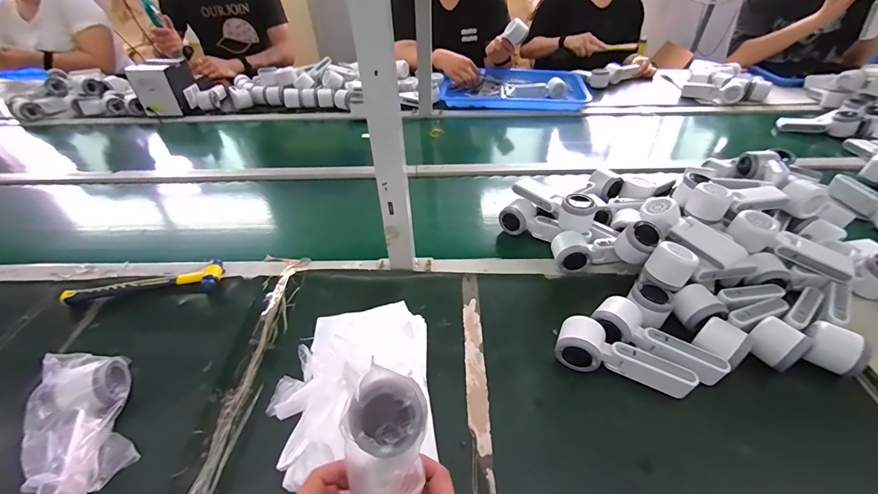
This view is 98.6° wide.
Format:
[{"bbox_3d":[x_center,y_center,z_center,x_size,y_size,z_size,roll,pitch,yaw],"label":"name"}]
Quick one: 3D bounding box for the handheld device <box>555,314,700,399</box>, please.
[{"bbox_3d":[0.242,0.153,0.501,0.165,0.051,0.064,18,46,21],"label":"handheld device"}]

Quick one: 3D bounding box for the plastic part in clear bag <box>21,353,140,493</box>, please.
[{"bbox_3d":[-0.424,0.205,0.446,0.077,0.084,0.170,-23,46,-22],"label":"plastic part in clear bag"}]

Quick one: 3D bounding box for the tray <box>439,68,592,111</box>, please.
[{"bbox_3d":[0.256,-0.555,1.301,0.480,0.044,0.312,5,43,8],"label":"tray"}]

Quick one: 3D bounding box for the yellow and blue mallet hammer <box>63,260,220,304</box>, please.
[{"bbox_3d":[-0.499,0.061,0.638,0.242,0.020,0.049,-9,43,-8],"label":"yellow and blue mallet hammer"}]

